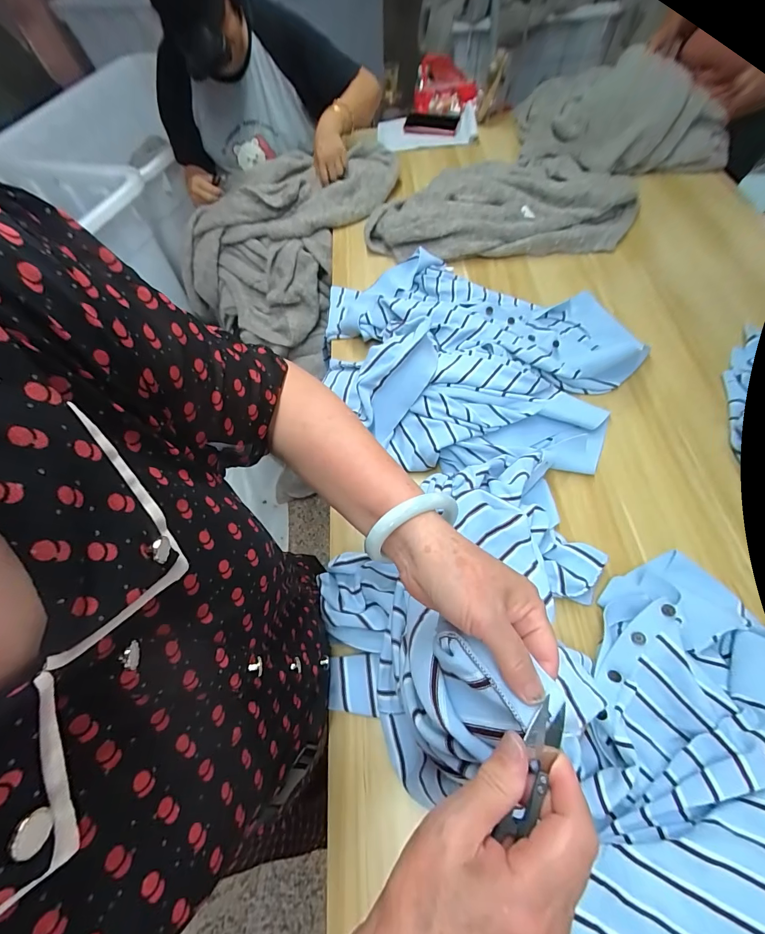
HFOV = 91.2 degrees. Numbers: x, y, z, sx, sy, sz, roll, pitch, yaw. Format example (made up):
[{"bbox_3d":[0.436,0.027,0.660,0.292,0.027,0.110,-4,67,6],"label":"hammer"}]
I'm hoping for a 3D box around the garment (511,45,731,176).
[{"bbox_3d":[0.578,-0.839,0.878,0.442,0.169,0.314,-1,60,4],"label":"garment"}]

